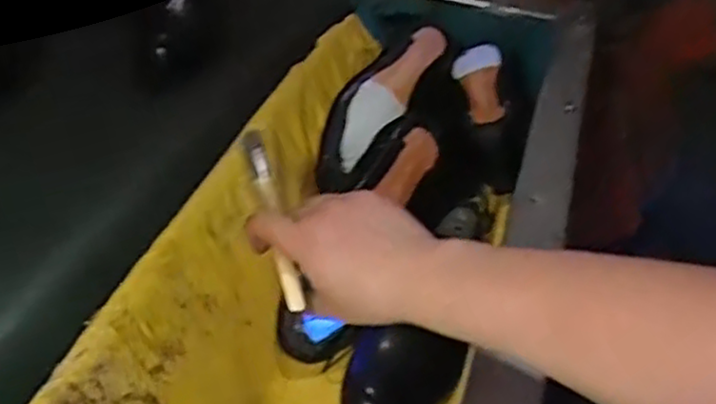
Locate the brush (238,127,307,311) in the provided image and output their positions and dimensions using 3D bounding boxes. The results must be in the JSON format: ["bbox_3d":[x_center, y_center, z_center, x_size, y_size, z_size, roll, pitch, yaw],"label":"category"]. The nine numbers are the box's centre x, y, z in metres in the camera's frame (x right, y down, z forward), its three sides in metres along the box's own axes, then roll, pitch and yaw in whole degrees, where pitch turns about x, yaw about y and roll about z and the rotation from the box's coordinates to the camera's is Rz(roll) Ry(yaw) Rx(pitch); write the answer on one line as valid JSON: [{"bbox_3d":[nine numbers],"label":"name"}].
[{"bbox_3d":[-0.062,0.006,0.529,0.015,0.015,0.159,-7,54,-18],"label":"brush"}]

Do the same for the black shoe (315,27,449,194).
[{"bbox_3d":[0.029,-0.117,0.813,0.090,0.073,0.252,20,51,18],"label":"black shoe"}]

